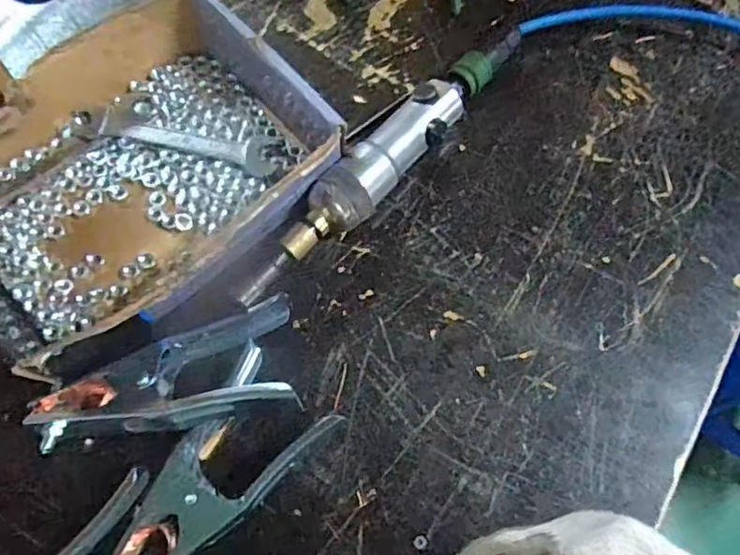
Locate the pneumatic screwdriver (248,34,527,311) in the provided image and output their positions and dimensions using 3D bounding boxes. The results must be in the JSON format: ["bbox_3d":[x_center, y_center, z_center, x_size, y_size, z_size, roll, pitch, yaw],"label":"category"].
[{"bbox_3d":[0.015,-0.088,0.422,0.042,0.043,0.299,41,73,12],"label":"pneumatic screwdriver"}]

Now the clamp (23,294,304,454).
[{"bbox_3d":[-0.128,0.061,0.367,0.157,0.034,0.073,-11,70,-6],"label":"clamp"}]

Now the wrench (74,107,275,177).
[{"bbox_3d":[-0.141,-0.102,0.425,0.141,0.008,0.031,11,70,2],"label":"wrench"}]

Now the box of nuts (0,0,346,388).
[{"bbox_3d":[-0.164,-0.071,0.397,0.251,0.064,0.187,-42,76,-15],"label":"box of nuts"}]

